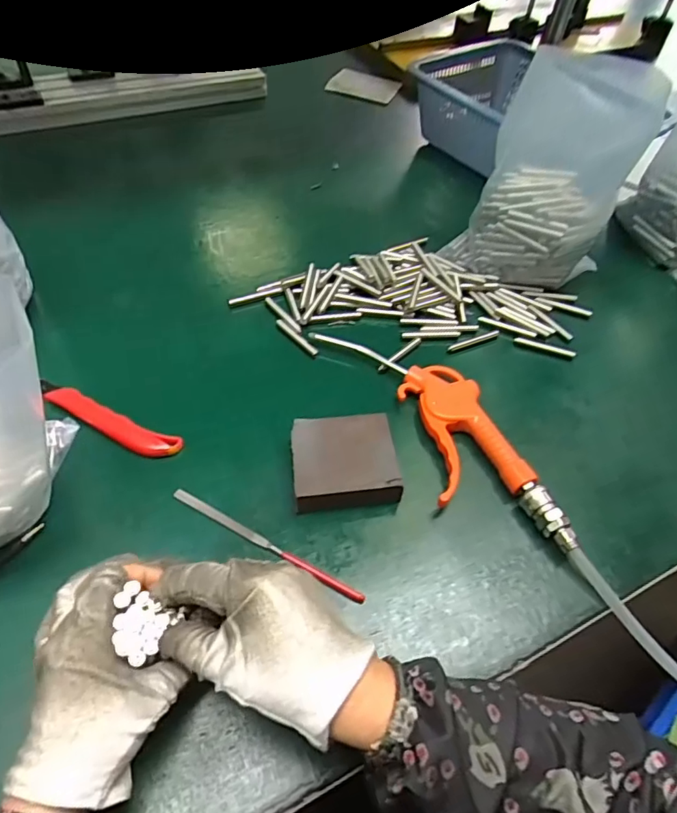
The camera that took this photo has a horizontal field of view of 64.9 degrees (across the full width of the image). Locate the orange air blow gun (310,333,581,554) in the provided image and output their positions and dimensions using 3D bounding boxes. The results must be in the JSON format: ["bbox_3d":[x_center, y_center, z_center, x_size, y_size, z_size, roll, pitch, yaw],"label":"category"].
[{"bbox_3d":[0.084,0.015,0.447,0.091,0.024,0.263,-18,54,-18],"label":"orange air blow gun"}]

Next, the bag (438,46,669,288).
[{"bbox_3d":[0.207,-0.226,0.529,0.144,0.199,0.106,22,53,14],"label":"bag"}]

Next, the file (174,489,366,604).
[{"bbox_3d":[-0.053,0.099,0.382,0.159,0.006,0.006,26,54,16],"label":"file"}]

